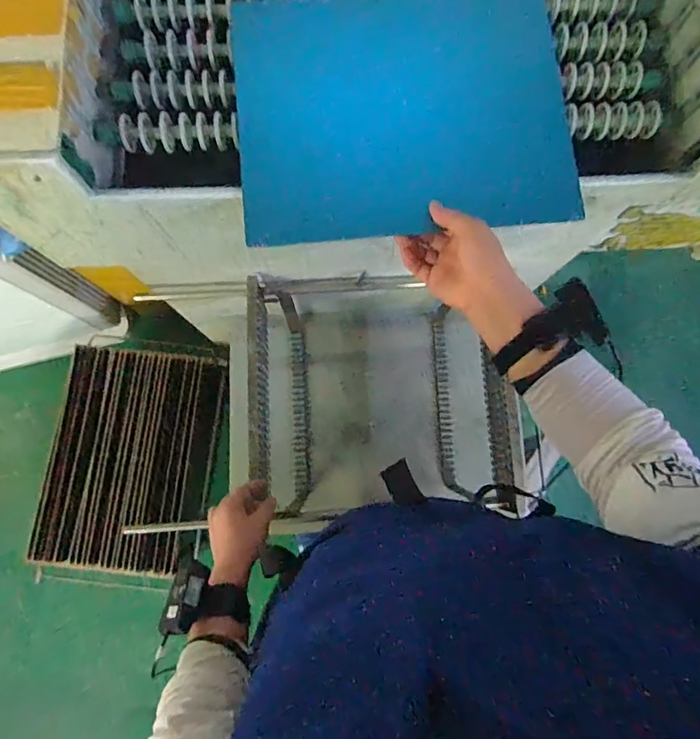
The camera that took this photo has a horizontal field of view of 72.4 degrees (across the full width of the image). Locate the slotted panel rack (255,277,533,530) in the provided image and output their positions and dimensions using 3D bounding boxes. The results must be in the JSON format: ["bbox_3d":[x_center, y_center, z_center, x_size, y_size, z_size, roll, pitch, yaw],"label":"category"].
[{"bbox_3d":[0.041,0.037,0.876,0.411,0.260,0.398,-6,80,-2],"label":"slotted panel rack"}]

